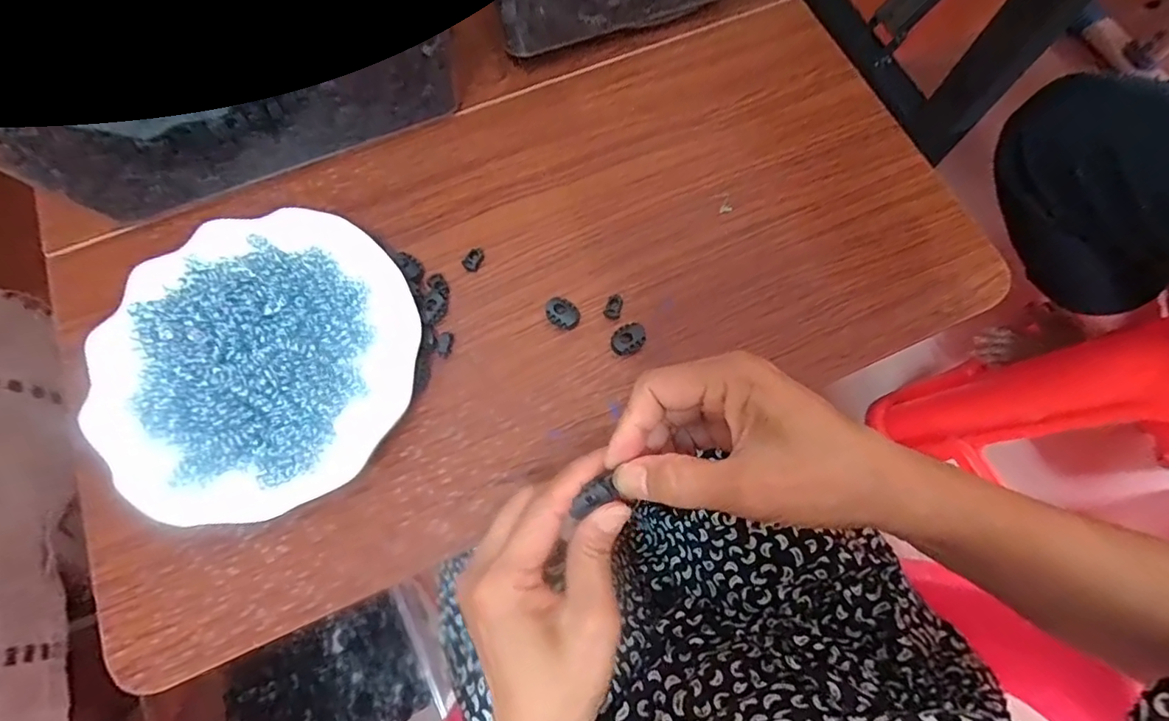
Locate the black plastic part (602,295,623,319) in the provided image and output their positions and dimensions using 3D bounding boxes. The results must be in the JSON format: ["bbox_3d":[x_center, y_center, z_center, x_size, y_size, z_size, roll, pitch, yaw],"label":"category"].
[{"bbox_3d":[0.019,-0.035,0.353,0.010,0.006,0.017,12,74,5],"label":"black plastic part"}]

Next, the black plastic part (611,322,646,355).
[{"bbox_3d":[0.028,-0.014,0.343,0.023,0.005,0.017,-31,75,-7],"label":"black plastic part"}]

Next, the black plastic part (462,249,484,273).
[{"bbox_3d":[-0.074,-0.067,0.364,0.010,0.007,0.018,21,75,8],"label":"black plastic part"}]

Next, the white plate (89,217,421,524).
[{"bbox_3d":[-0.191,-0.002,0.326,0.178,0.044,0.180,0,73,1],"label":"white plate"}]

